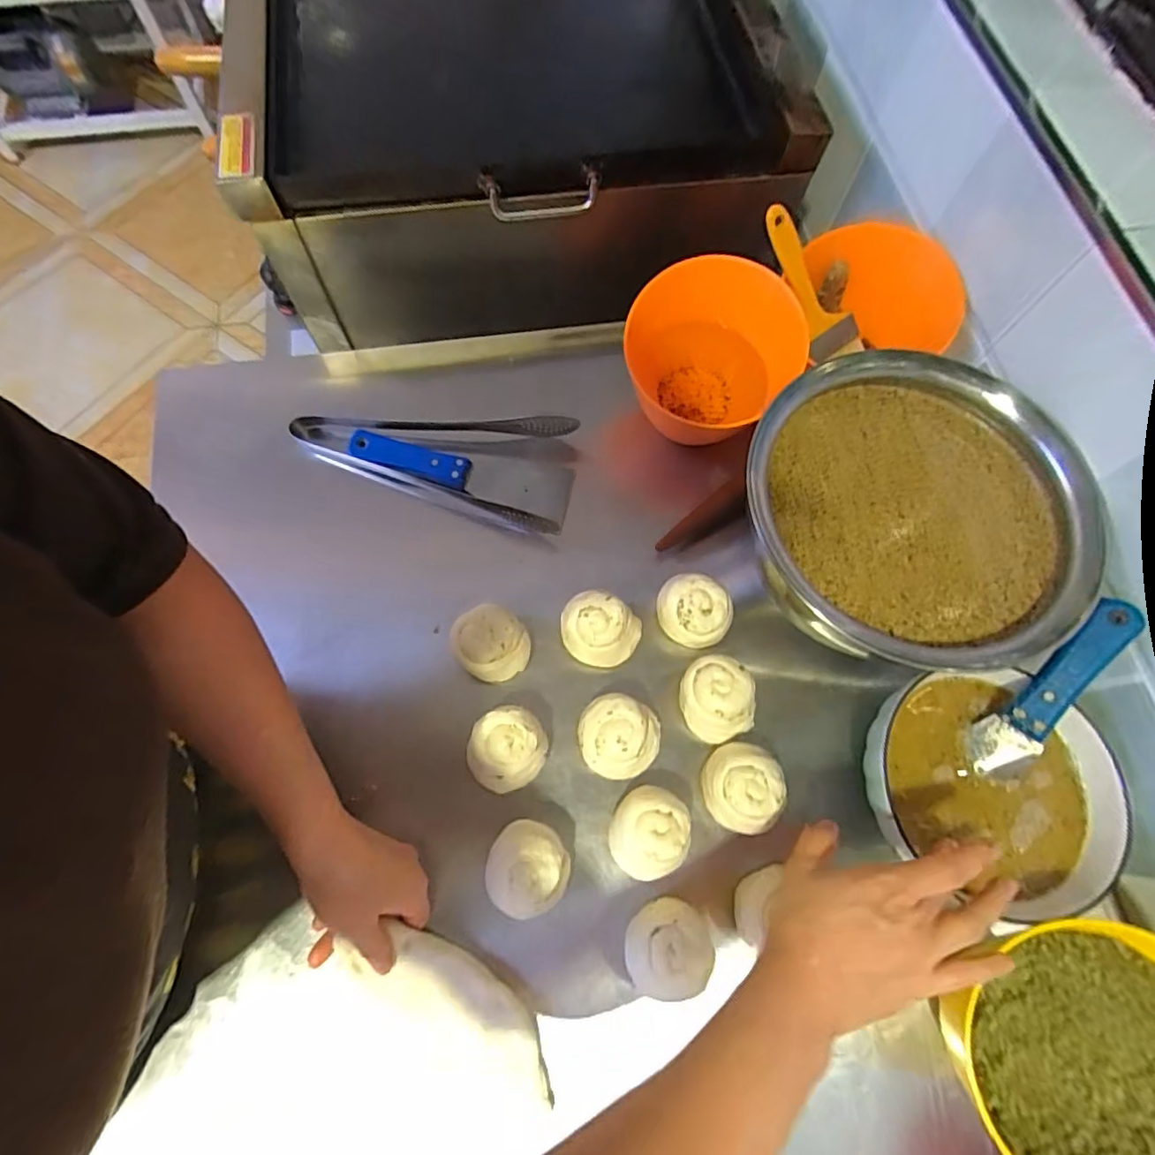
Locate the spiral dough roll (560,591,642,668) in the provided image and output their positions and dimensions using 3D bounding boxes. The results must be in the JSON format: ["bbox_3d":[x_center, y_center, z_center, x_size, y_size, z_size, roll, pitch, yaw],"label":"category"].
[{"bbox_3d":[0.019,0.050,0.508,0.068,0.066,0.052,20,70,5],"label":"spiral dough roll"}]

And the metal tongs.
[{"bbox_3d":[-0.146,-0.118,0.568,0.277,0.044,0.115,9,69,1],"label":"metal tongs"}]

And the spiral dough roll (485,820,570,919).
[{"bbox_3d":[-0.037,0.221,0.434,0.059,0.060,0.064,1,69,-2],"label":"spiral dough roll"}]

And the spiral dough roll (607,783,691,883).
[{"bbox_3d":[0.054,0.200,0.449,0.056,0.054,0.065,21,70,5],"label":"spiral dough roll"}]

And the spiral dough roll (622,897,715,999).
[{"bbox_3d":[0.066,0.276,0.424,0.060,0.056,0.061,1,69,-2],"label":"spiral dough roll"}]

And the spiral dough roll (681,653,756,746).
[{"bbox_3d":[0.117,0.102,0.480,0.058,0.042,0.065,-7,70,-5],"label":"spiral dough roll"}]

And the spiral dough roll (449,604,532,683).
[{"bbox_3d":[-0.074,0.061,0.495,0.060,0.070,0.055,1,69,-2],"label":"spiral dough roll"}]

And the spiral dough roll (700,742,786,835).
[{"bbox_3d":[0.133,0.172,0.466,0.058,0.054,0.066,-13,71,-7],"label":"spiral dough roll"}]

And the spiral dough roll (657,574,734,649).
[{"bbox_3d":[0.103,0.030,0.511,0.067,0.041,0.055,34,71,9],"label":"spiral dough roll"}]

